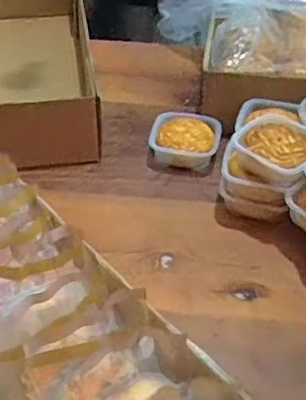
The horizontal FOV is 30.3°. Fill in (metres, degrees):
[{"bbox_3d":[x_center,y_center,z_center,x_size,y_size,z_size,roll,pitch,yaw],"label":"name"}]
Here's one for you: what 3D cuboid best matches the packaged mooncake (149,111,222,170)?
[{"bbox_3d":[0.040,-0.073,0.679,0.078,0.028,0.074,0,42,0],"label":"packaged mooncake"}]

